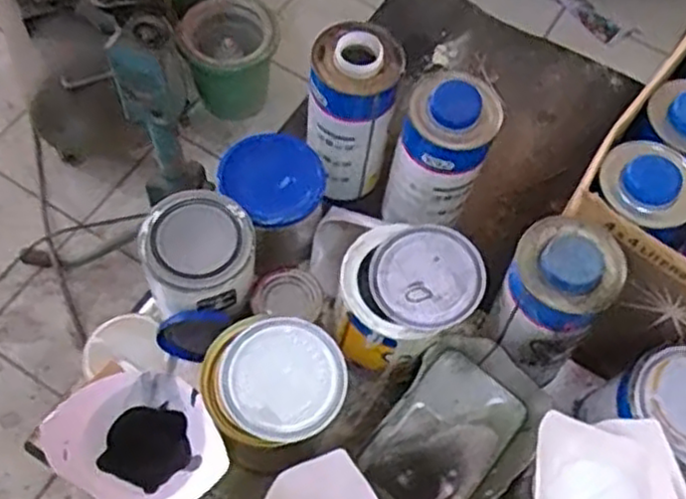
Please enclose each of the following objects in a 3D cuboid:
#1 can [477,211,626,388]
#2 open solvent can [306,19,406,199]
[{"bbox_3d":[0.177,0.048,0.642,0.084,0.170,0.089,1,63,-3],"label":"can"},{"bbox_3d":[0.009,-0.129,0.724,0.085,0.181,0.084,11,63,2],"label":"open solvent can"}]

